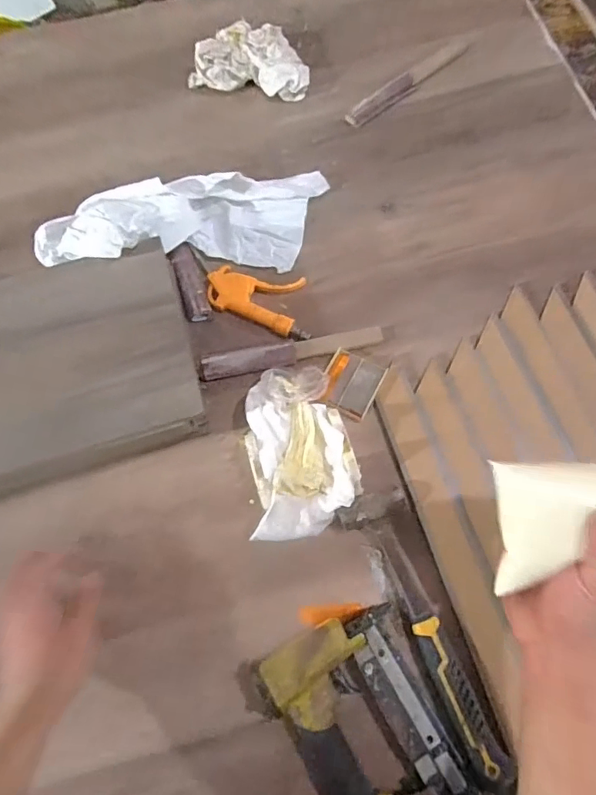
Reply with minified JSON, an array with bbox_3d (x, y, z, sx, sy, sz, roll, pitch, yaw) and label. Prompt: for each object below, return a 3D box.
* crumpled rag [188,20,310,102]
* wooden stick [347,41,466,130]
[{"bbox_3d":[-0.070,-0.529,0.743,0.191,0.050,0.112,13,71,7],"label":"crumpled rag"},{"bbox_3d":[0.172,-0.487,0.735,0.241,0.010,0.038,-37,73,-10],"label":"wooden stick"}]

